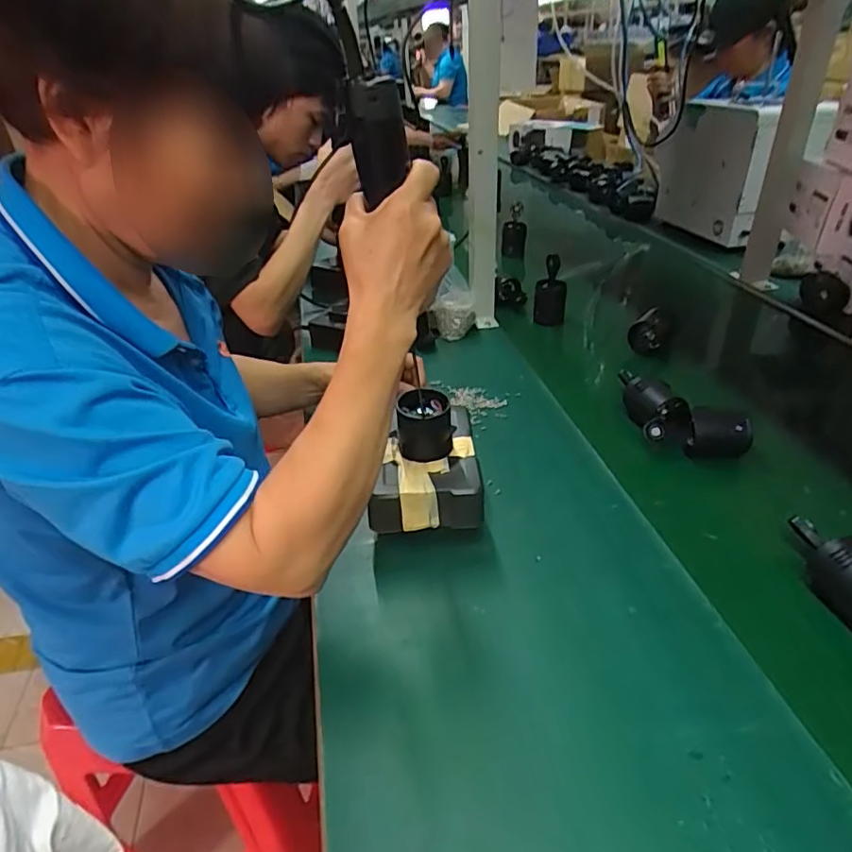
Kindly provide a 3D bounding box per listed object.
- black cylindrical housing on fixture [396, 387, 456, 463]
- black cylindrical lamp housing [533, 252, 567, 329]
[{"bbox_3d":[-0.001,-0.001,0.590,0.053,0.058,0.049,-6,30,3],"label":"black cylindrical housing on fixture"},{"bbox_3d":[0.219,-0.236,1.027,0.051,0.120,0.049,7,9,23],"label":"black cylindrical lamp housing"}]

